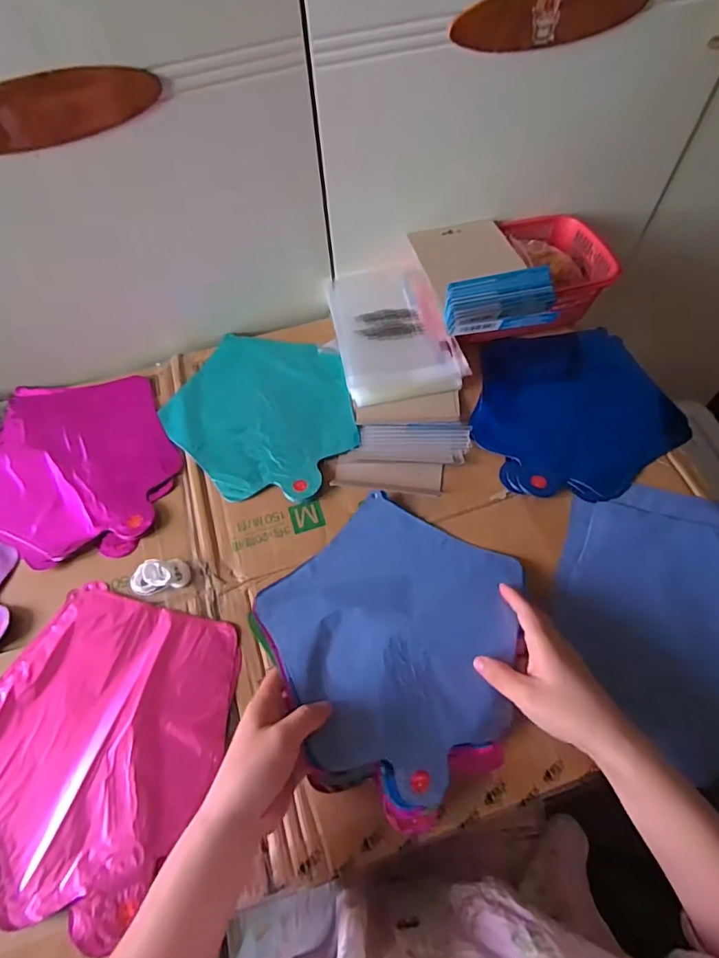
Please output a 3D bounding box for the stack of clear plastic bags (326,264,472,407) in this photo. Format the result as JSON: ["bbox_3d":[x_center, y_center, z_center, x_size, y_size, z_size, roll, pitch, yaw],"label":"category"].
[{"bbox_3d":[0.039,-0.189,0.622,0.135,0.039,0.214,-10,60,-3],"label":"stack of clear plastic bags"}]

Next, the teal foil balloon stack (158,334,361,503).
[{"bbox_3d":[-0.109,-0.084,0.585,0.202,0.009,0.243,-40,66,-19],"label":"teal foil balloon stack"}]

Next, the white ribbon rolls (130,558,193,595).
[{"bbox_3d":[-0.191,0.092,0.477,0.054,0.021,0.028,-16,60,-7],"label":"white ribbon rolls"}]

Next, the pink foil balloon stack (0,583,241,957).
[{"bbox_3d":[-0.227,0.216,0.425,0.213,0.008,0.231,19,62,13],"label":"pink foil balloon stack"}]

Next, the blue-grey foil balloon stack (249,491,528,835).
[{"bbox_3d":[0.039,0.138,0.447,0.232,0.044,0.230,-39,65,-19],"label":"blue-grey foil balloon stack"}]

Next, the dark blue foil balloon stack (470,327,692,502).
[{"bbox_3d":[0.241,-0.081,0.575,0.225,0.017,0.224,-15,60,-6],"label":"dark blue foil balloon stack"}]

